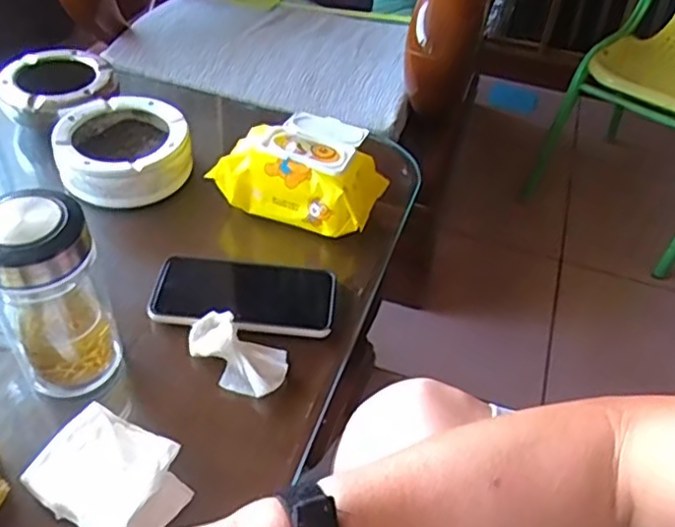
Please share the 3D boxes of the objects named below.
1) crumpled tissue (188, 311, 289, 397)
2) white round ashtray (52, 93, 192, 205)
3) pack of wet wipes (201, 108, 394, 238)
[{"bbox_3d":[-0.088,0.075,0.552,0.092,0.027,0.051,22,47,16],"label":"crumpled tissue"},{"bbox_3d":[-0.236,-0.128,0.719,0.137,0.049,0.138,3,44,-3],"label":"white round ashtray"},{"bbox_3d":[-0.031,-0.109,0.699,0.159,0.064,0.130,16,45,11],"label":"pack of wet wipes"}]

